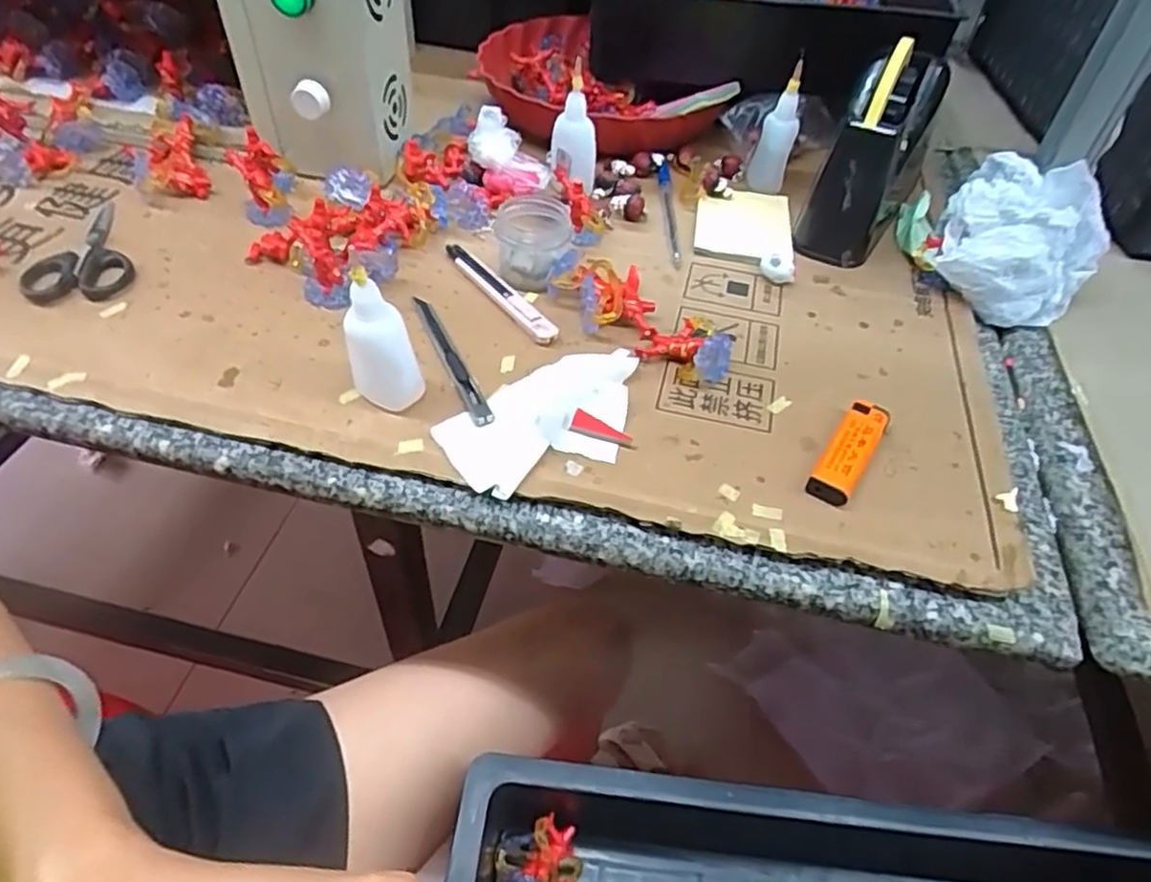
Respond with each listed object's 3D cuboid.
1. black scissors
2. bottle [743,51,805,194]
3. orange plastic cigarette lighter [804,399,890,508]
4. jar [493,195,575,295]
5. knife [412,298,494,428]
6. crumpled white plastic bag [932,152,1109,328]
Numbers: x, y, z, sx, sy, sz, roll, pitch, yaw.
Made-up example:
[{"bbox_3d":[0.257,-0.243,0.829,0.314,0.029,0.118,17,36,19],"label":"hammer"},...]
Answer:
[{"bbox_3d":[-0.353,-0.138,0.503,0.067,0.008,0.126,-9,50,-13],"label":"black scissors"},{"bbox_3d":[0.169,-0.259,0.580,0.030,0.101,0.025,10,49,4],"label":"bottle"},{"bbox_3d":[0.156,0.005,0.397,0.023,0.014,0.077,29,52,19],"label":"orange plastic cigarette lighter"},{"bbox_3d":[-0.031,-0.141,0.500,0.055,0.042,0.060,3,49,-2],"label":"jar"},{"bbox_3d":[-0.079,-0.055,0.440,0.012,0.013,0.133,-17,52,-19],"label":"knife"},{"bbox_3d":[0.318,-0.144,0.501,0.104,0.085,0.086,30,53,20],"label":"crumpled white plastic bag"}]

